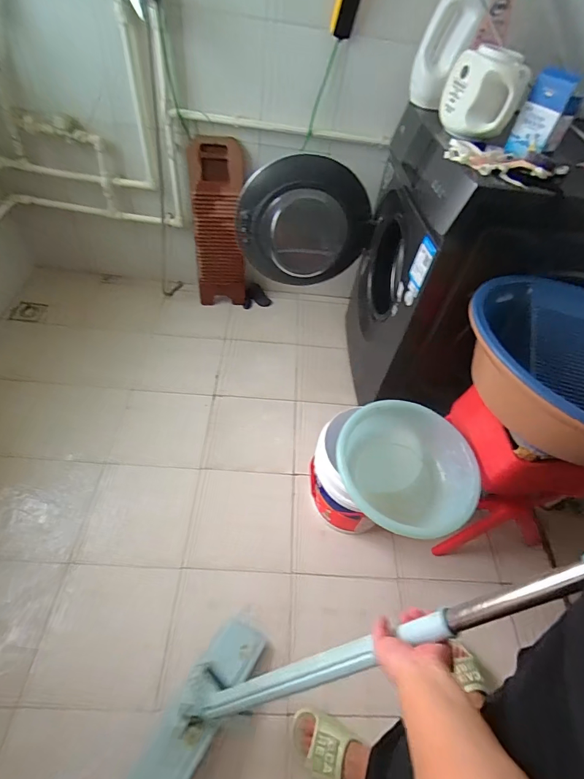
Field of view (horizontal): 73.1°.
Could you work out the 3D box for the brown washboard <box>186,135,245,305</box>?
[{"bbox_3d":[-0.301,-0.659,1.624,0.198,0.648,0.024,0,41,-5],"label":"brown washboard"}]

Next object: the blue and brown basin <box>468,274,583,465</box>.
[{"bbox_3d":[0.580,-0.051,0.811,0.449,0.157,0.456,5,50,-6],"label":"blue and brown basin"}]

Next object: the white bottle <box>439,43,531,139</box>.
[{"bbox_3d":[0.437,-0.680,0.901,0.108,0.151,0.153,-9,53,-17],"label":"white bottle"}]

